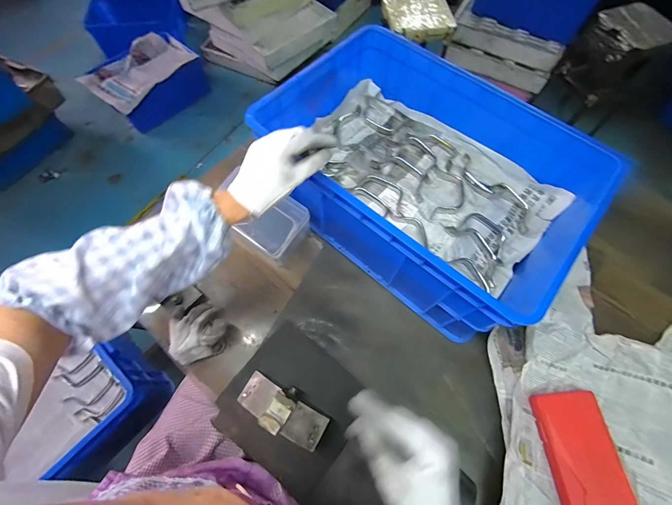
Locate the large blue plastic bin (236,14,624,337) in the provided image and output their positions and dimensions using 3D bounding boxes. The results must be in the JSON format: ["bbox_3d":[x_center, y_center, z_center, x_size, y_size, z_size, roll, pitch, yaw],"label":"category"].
[{"bbox_3d":[0.151,-0.144,0.563,0.508,0.190,0.356,38,71,15],"label":"large blue plastic bin"}]

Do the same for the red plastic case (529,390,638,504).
[{"bbox_3d":[0.386,0.349,0.448,0.096,0.033,0.252,-5,66,-3],"label":"red plastic case"}]

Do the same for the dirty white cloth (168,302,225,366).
[{"bbox_3d":[-0.235,0.137,0.513,0.096,0.059,0.082,-38,72,-16],"label":"dirty white cloth"}]

